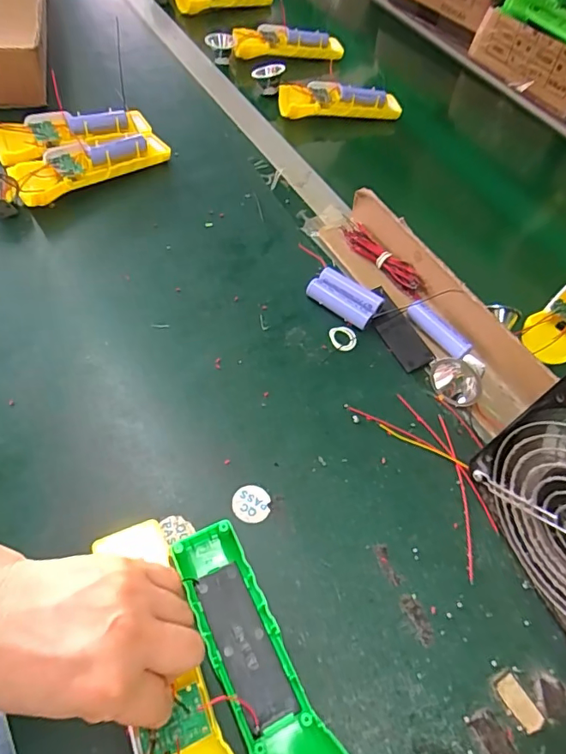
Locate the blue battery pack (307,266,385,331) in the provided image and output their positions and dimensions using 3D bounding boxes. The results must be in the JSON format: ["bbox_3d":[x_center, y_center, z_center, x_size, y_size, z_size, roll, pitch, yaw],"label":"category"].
[{"bbox_3d":[0.057,-0.074,0.456,0.065,0.017,0.033,32,59,15],"label":"blue battery pack"}]

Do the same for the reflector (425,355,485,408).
[{"bbox_3d":[0.146,0.001,0.411,0.045,0.031,0.038,15,56,4],"label":"reflector"}]

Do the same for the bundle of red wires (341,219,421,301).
[{"bbox_3d":[0.097,-0.116,0.484,0.021,0.019,0.107,-28,63,-22],"label":"bundle of red wires"}]

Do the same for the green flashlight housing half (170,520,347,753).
[{"bbox_3d":[-0.018,0.168,0.291,0.046,0.023,0.161,-22,60,-18],"label":"green flashlight housing half"}]

